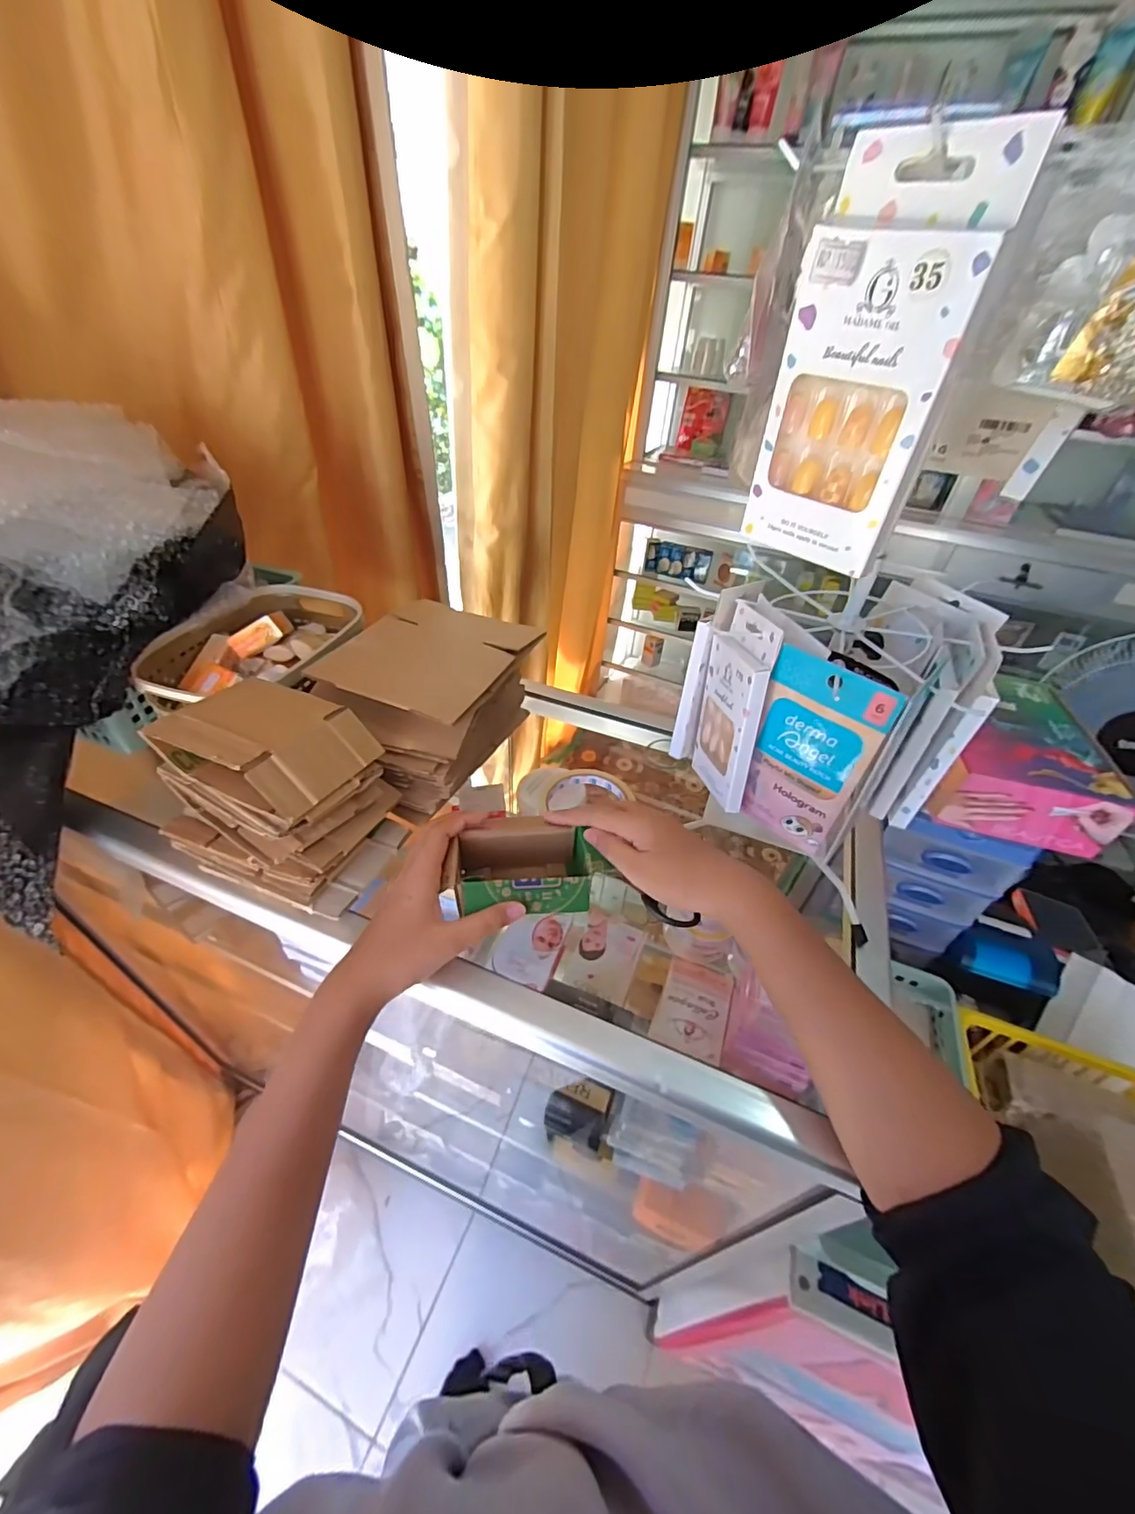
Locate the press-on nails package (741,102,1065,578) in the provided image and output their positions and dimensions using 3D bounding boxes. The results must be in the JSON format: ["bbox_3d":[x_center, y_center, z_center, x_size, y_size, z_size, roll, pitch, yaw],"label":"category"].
[{"bbox_3d":[0.121,-0.157,0.223,0.014,0.141,0.072,-29,51,-33],"label":"press-on nails package"}]

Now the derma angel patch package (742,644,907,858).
[{"bbox_3d":[0.165,0.001,0.371,0.081,0.140,0.012,29,46,26],"label":"derma angel patch package"}]

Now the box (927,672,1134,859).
[{"bbox_3d":[0.454,-0.008,0.560,0.134,0.067,0.209,15,42,11],"label":"box"}]

